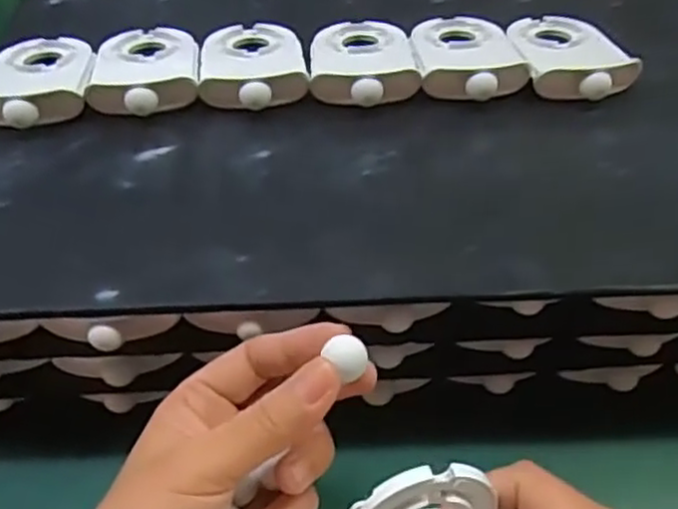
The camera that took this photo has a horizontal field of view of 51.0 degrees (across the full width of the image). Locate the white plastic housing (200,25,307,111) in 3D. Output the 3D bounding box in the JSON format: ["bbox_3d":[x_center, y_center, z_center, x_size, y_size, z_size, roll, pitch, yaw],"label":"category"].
[{"bbox_3d":[-0.048,-0.111,0.397,0.057,0.018,0.084,-3,46,-3],"label":"white plastic housing"}]

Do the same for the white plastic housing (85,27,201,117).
[{"bbox_3d":[-0.107,-0.105,0.392,0.055,0.016,0.084,-7,47,-7],"label":"white plastic housing"}]

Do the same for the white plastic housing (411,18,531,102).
[{"bbox_3d":[0.072,-0.115,0.400,0.057,0.015,0.082,0,46,0],"label":"white plastic housing"}]

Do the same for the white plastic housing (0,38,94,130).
[{"bbox_3d":[-0.164,-0.099,0.385,0.058,0.017,0.082,-5,46,-5],"label":"white plastic housing"}]

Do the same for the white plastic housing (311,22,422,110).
[{"bbox_3d":[0.014,-0.111,0.396,0.058,0.016,0.080,0,46,0],"label":"white plastic housing"}]

